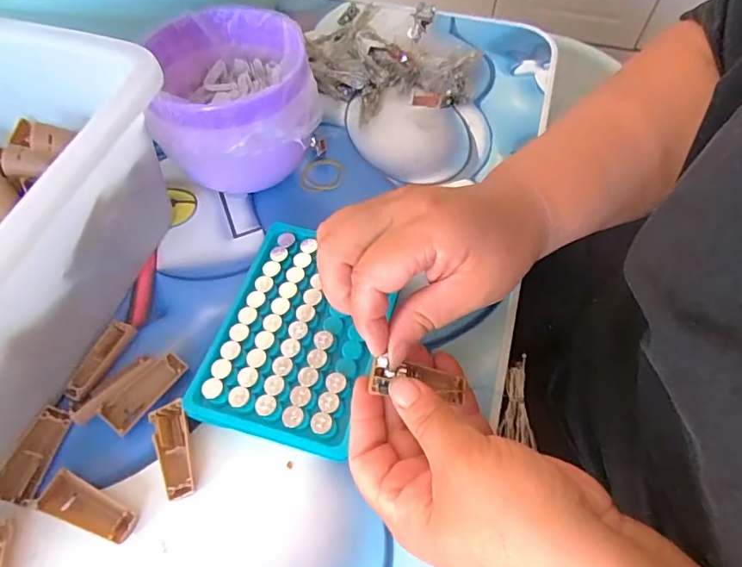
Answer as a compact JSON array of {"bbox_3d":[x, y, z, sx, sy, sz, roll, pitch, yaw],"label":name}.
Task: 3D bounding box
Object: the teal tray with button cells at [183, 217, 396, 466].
[{"bbox_3d":[-0.047,0.026,0.294,0.097,0.021,0.131,13,61,8],"label":"teal tray with button cells"}]

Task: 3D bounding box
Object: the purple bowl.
[{"bbox_3d":[-0.088,-0.117,0.340,0.101,0.095,0.109,0,60,0],"label":"purple bowl"}]

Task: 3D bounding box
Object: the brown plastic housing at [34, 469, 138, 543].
[{"bbox_3d":[-0.144,0.114,0.251,0.050,0.010,0.019,20,62,11],"label":"brown plastic housing"}]

